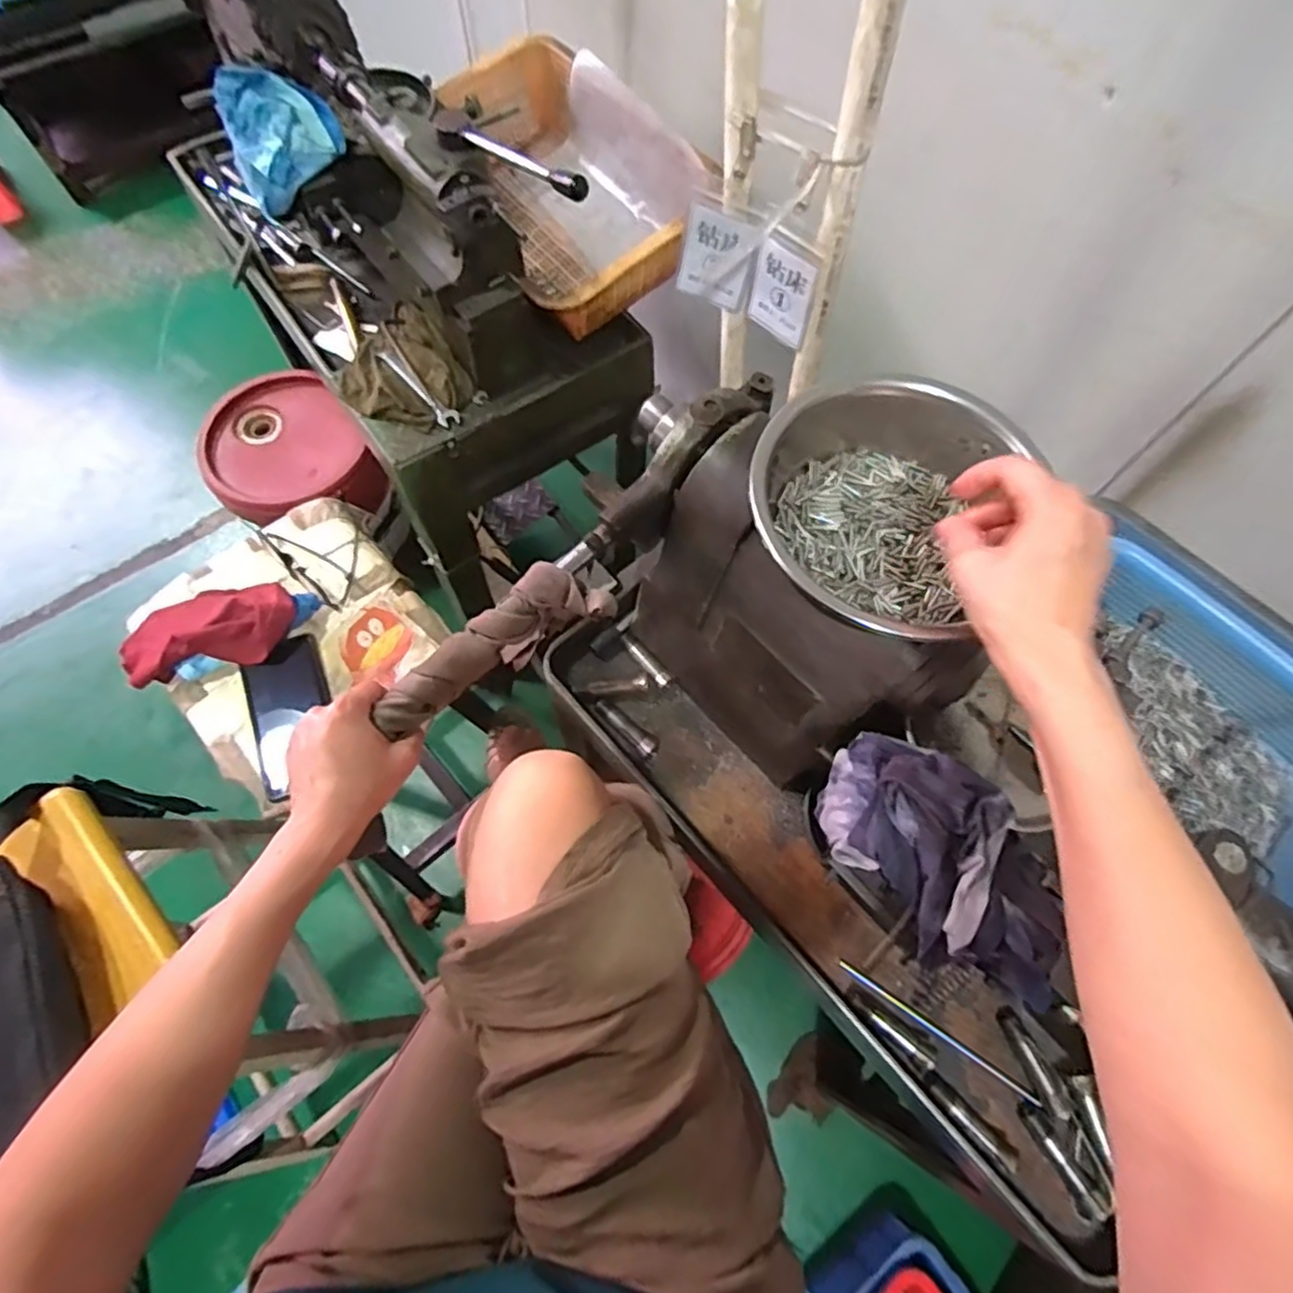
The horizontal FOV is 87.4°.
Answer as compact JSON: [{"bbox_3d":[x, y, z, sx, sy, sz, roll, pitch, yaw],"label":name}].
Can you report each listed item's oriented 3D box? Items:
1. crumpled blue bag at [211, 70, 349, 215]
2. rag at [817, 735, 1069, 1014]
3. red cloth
[{"bbox_3d":[-0.375,-0.532,0.704,0.110,0.082,0.106,-20,69,-9],"label":"crumpled blue bag"},{"bbox_3d":[0.190,0.134,0.432,0.093,0.066,0.170,-34,72,-14],"label":"rag"},{"bbox_3d":[-0.452,-0.016,0.701,0.180,0.050,0.087,-11,68,-6],"label":"red cloth"}]

